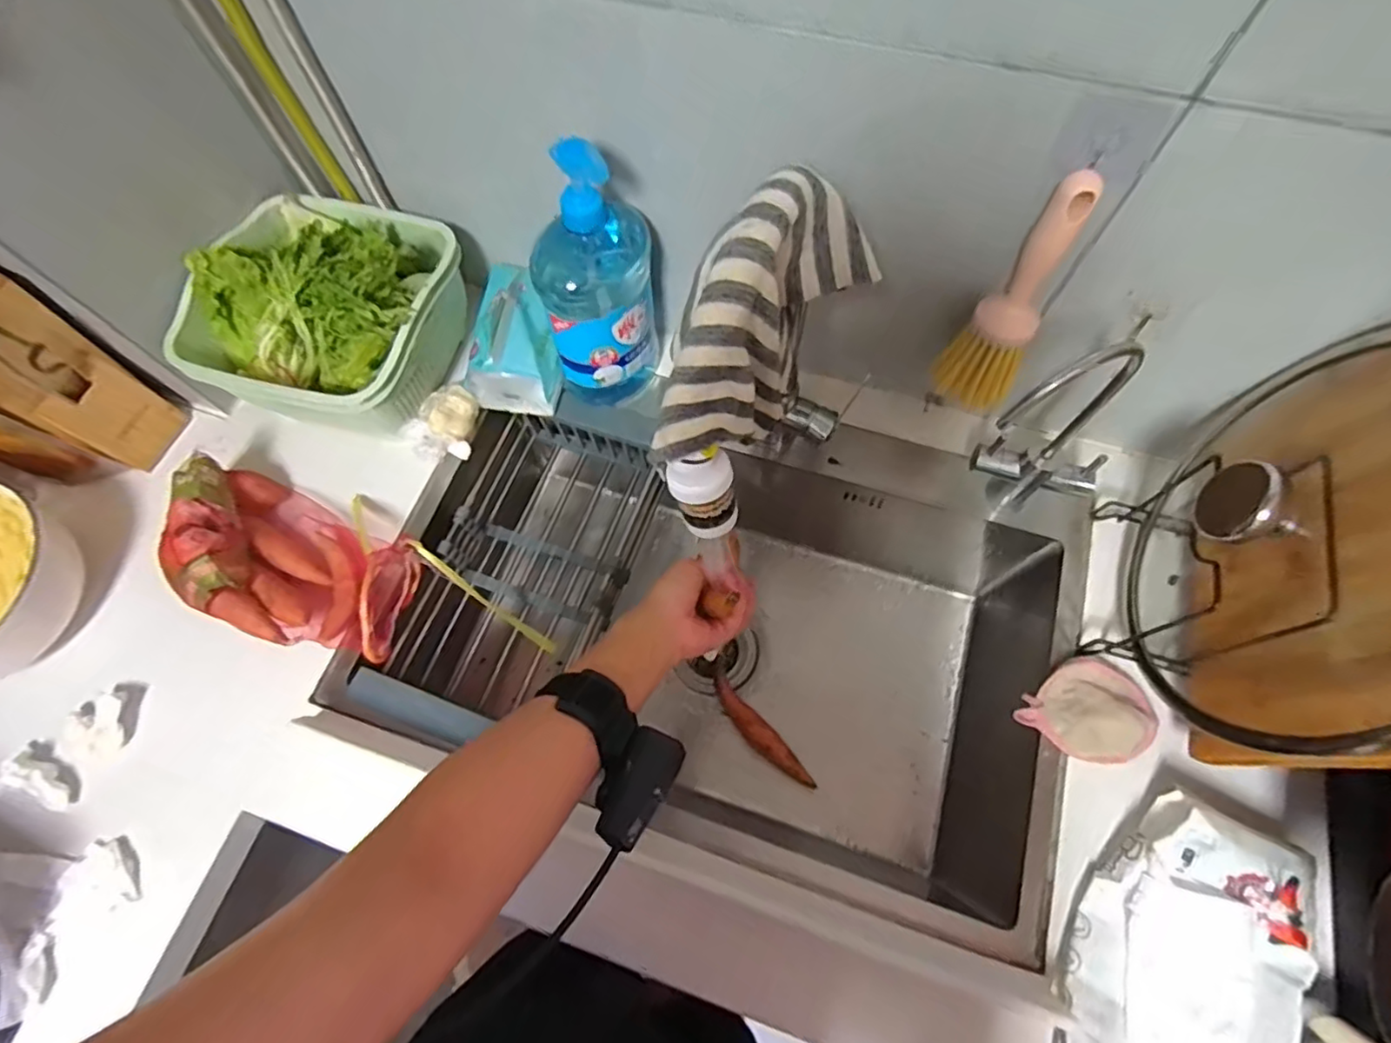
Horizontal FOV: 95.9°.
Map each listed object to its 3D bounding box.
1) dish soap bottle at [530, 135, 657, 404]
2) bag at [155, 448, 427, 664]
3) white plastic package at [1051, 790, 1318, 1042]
[{"bbox_3d":[-0.093,-0.218,0.597,0.103,0.273,0.087,-8,68,-4],"label":"dish soap bottle"},{"bbox_3d":[-0.383,0.044,0.605,0.241,0.097,0.135,21,69,8],"label":"bag"},{"bbox_3d":[0.354,0.348,0.454,0.132,0.055,0.263,29,70,11],"label":"white plastic package"}]

